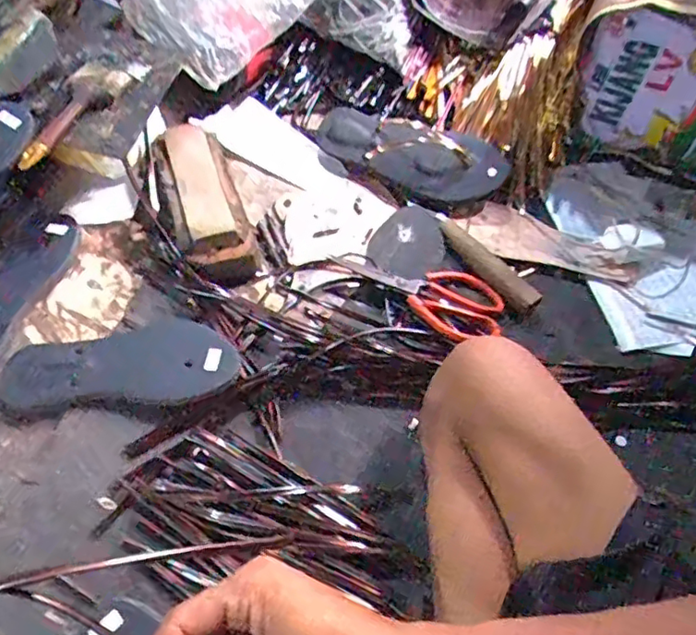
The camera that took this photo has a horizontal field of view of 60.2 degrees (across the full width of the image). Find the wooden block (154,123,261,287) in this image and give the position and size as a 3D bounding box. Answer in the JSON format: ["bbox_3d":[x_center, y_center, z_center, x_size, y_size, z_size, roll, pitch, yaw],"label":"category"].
[{"bbox_3d":[-0.175,-0.135,0.721,0.087,0.057,0.229,-18,60,-15],"label":"wooden block"}]

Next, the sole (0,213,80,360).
[{"bbox_3d":[-0.370,-0.023,0.648,0.064,0.028,0.227,15,57,6],"label":"sole"}]

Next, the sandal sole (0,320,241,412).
[{"bbox_3d":[-0.234,0.052,0.611,0.234,0.032,0.085,-6,57,-8],"label":"sandal sole"}]

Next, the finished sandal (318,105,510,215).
[{"bbox_3d":[0.078,-0.215,0.795,0.257,0.094,0.049,24,15,18],"label":"finished sandal"}]

